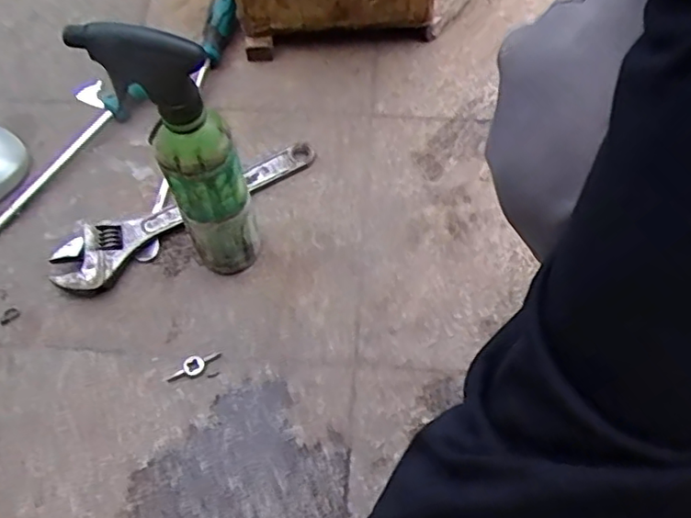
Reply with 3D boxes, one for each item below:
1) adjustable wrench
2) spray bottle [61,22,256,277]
[{"bbox_3d":[-0.163,-0.057,0.634,0.282,0.032,0.058,-35,65,-18],"label":"adjustable wrench"},{"bbox_3d":[-0.128,-0.076,0.508,0.088,0.270,0.056,24,64,14],"label":"spray bottle"}]

